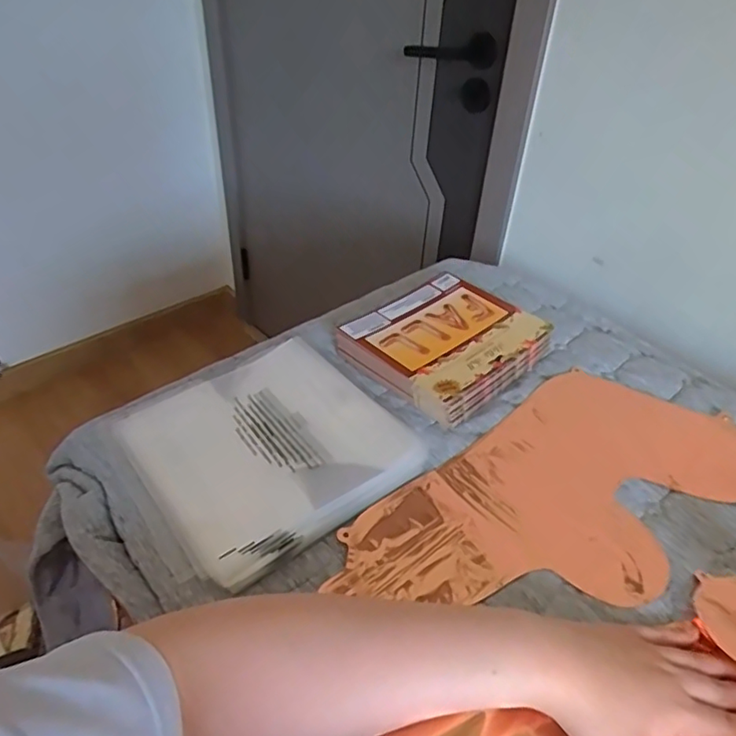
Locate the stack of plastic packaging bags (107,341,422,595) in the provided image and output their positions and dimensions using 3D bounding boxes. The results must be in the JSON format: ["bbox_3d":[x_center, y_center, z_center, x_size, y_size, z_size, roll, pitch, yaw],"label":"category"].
[{"bbox_3d":[-0.094,0.070,0.545,0.220,0.034,0.215,-27,48,-31],"label":"stack of plastic packaging bags"}]

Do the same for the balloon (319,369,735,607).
[{"bbox_3d":[0.181,0.119,0.527,0.393,0.008,0.207,-29,49,-32],"label":"balloon"}]

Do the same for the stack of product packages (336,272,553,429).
[{"bbox_3d":[0.092,-0.031,0.675,0.169,0.037,0.198,33,48,32],"label":"stack of product packages"}]

